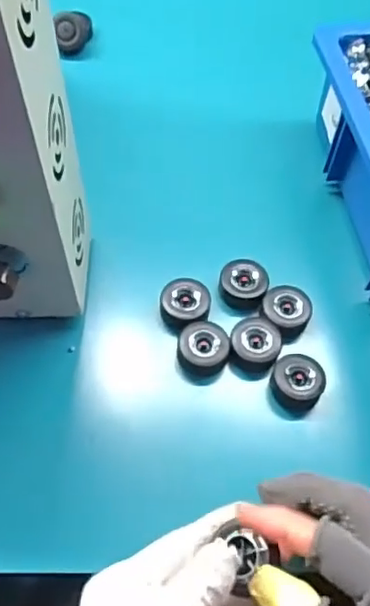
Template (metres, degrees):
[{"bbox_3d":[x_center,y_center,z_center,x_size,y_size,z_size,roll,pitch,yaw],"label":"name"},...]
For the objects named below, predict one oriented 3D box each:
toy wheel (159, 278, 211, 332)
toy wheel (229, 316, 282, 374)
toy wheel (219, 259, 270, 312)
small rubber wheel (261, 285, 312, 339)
[{"bbox_3d":[0.000,0.002,0.465,0.037,0.027,0.036,1,59,-2],"label":"toy wheel"},{"bbox_3d":[0.052,0.030,0.445,0.036,0.017,0.036,1,59,-2],"label":"toy wheel"},{"bbox_3d":[0.046,-0.015,0.473,0.036,0.026,0.031,18,60,8],"label":"toy wheel"},{"bbox_3d":[0.078,0.007,0.467,0.037,0.026,0.033,13,59,5],"label":"small rubber wheel"}]

